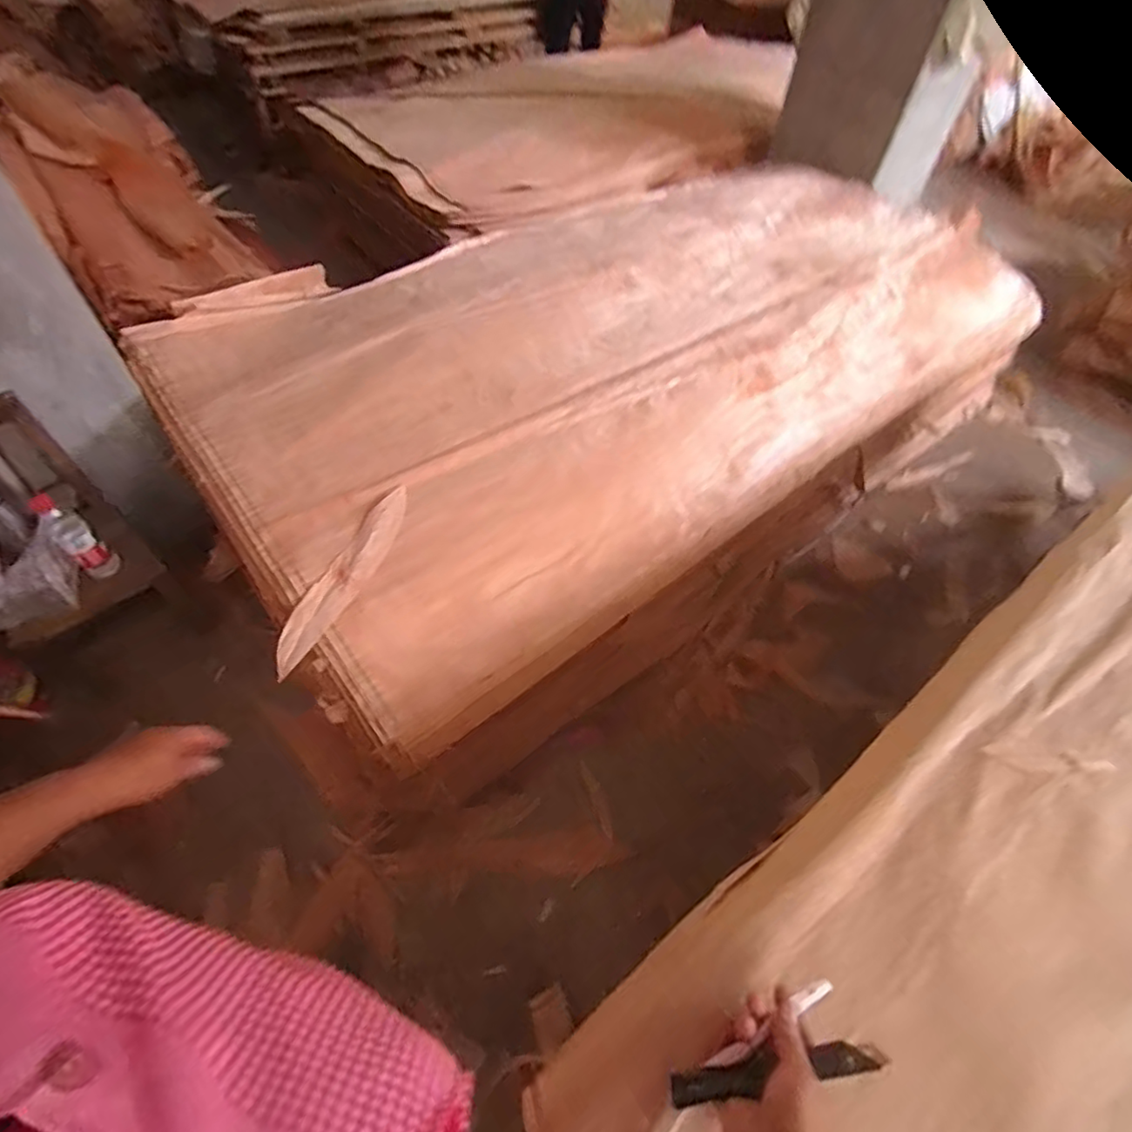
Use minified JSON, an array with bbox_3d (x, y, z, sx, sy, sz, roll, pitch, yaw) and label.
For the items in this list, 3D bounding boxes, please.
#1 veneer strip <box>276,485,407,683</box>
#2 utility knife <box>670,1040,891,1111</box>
[{"bbox_3d":[-0.415,0.015,1.086,0.079,0.012,0.420,25,59,4],"label":"veneer strip"},{"bbox_3d":[0.154,0.371,0.422,0.156,0.022,0.024,-12,53,3],"label":"utility knife"}]

